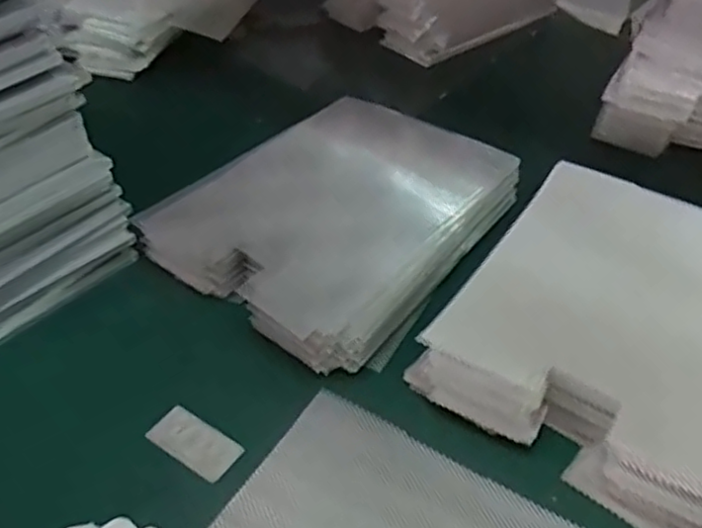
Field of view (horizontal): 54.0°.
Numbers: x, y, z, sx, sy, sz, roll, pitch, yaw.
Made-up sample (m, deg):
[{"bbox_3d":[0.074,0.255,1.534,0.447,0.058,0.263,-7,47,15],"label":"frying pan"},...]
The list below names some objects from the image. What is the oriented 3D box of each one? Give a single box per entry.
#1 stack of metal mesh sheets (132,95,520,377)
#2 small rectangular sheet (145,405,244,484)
[{"bbox_3d":[-0.007,-0.057,0.750,0.272,0.063,0.334,29,52,28],"label":"stack of metal mesh sheets"},{"bbox_3d":[-0.133,0.152,0.584,0.078,0.006,0.037,27,64,21],"label":"small rectangular sheet"}]

